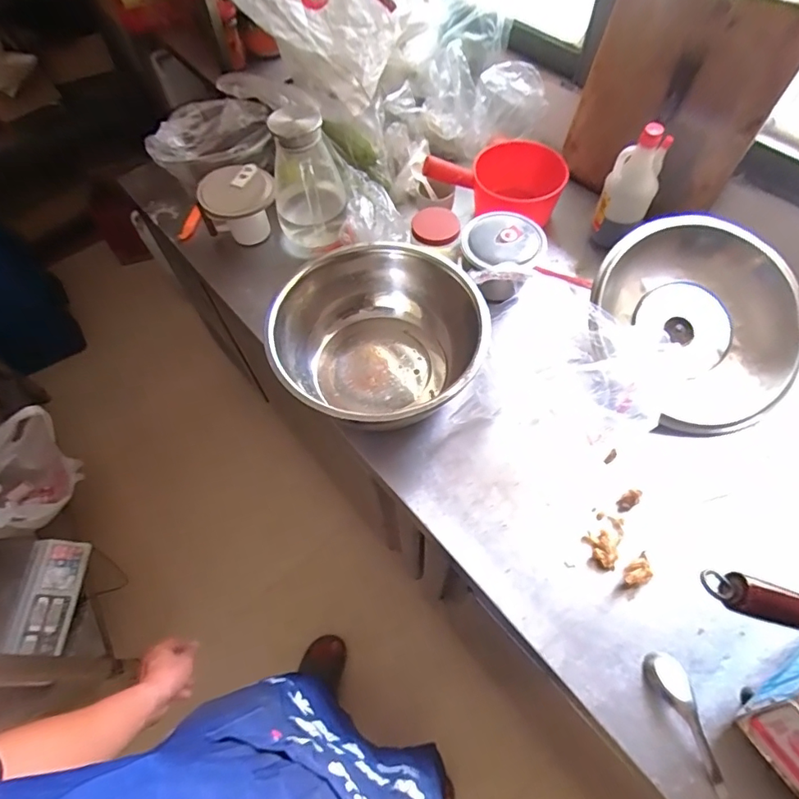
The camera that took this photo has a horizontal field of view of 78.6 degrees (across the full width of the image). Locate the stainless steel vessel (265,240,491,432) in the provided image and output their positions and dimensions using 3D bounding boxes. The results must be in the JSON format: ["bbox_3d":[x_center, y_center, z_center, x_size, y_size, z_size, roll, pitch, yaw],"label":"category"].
[{"bbox_3d":[-0.041,-0.089,0.788,0.306,0.146,0.322,-25,63,-11],"label":"stainless steel vessel"}]

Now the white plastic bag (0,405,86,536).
[{"bbox_3d":[-1.015,0.246,1.308,0.314,0.249,0.248,-34,65,-16],"label":"white plastic bag"}]

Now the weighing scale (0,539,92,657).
[{"bbox_3d":[-0.959,0.478,1.204,0.268,0.119,0.286,-6,61,-1],"label":"weighing scale"}]

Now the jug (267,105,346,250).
[{"bbox_3d":[-0.175,-0.408,0.917,0.127,0.241,0.146,-9,61,-3],"label":"jug"}]

